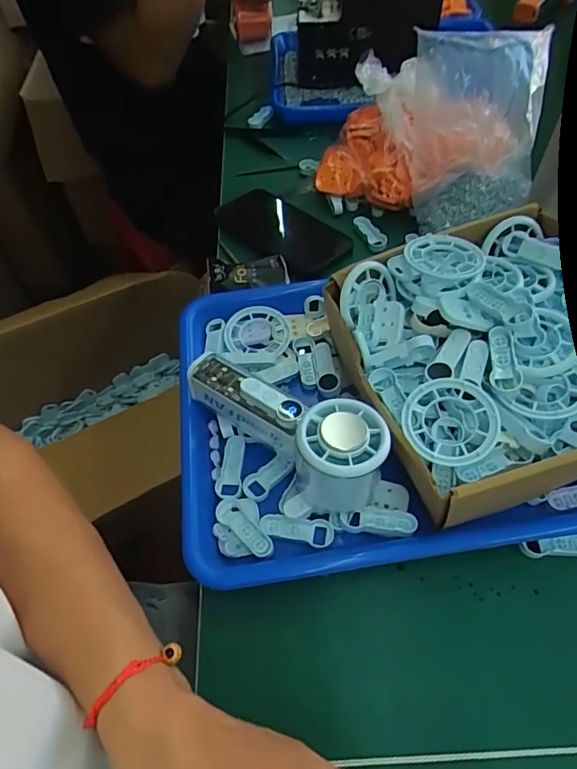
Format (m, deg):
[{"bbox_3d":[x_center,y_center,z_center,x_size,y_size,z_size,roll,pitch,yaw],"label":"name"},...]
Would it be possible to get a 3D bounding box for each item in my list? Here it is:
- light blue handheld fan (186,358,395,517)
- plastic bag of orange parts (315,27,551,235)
[{"bbox_3d":[-0.009,0.032,0.339,0.151,0.061,0.058,22,59,17],"label":"light blue handheld fan"},{"bbox_3d":[0.138,-0.251,0.477,0.201,0.161,0.096,21,58,16],"label":"plastic bag of orange parts"}]

